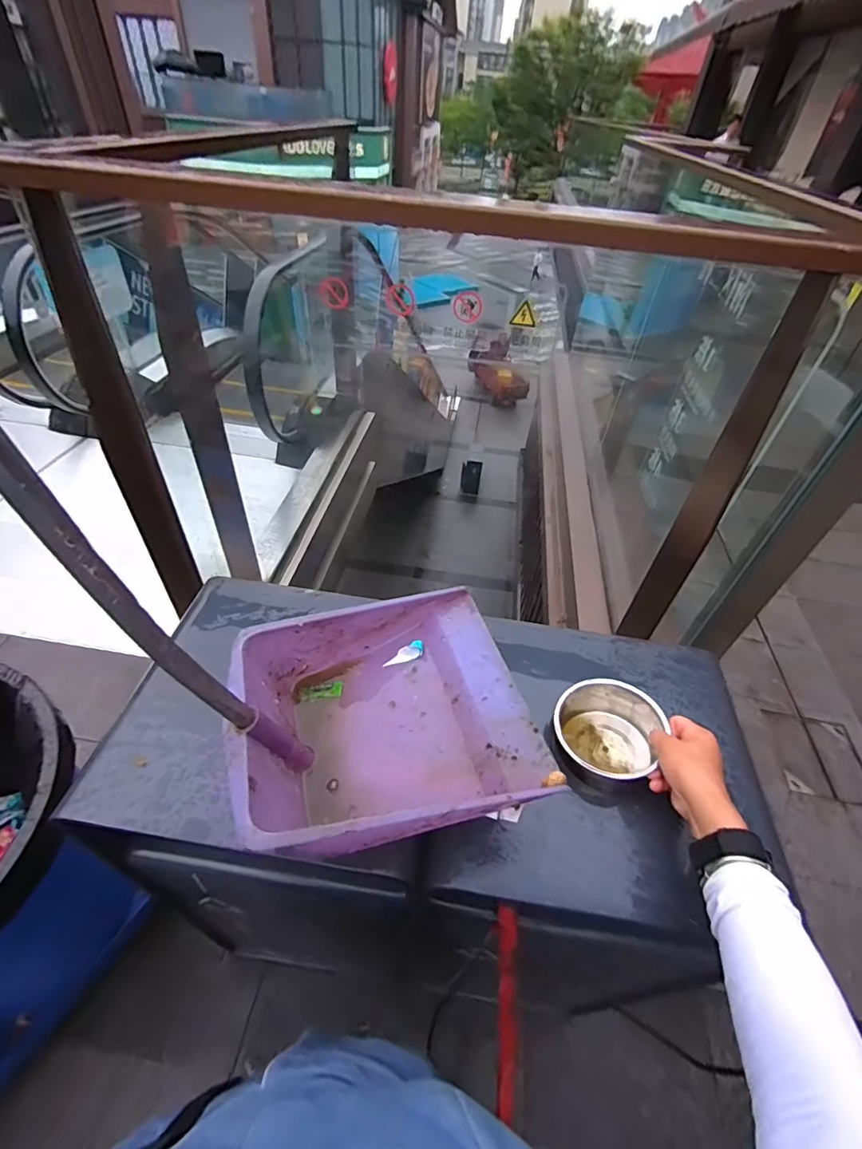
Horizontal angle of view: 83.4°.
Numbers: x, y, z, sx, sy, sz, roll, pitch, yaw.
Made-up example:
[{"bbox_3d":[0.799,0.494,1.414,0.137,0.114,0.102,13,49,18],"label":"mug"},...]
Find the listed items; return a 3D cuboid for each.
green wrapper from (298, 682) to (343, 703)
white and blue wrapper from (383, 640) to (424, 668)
[{"bbox_3d":[-0.126,0.135,0.557,0.048,0.009,0.017,-6,46,-13],"label":"green wrapper"},{"bbox_3d":[-0.032,0.095,0.570,0.053,0.007,0.018,-29,47,11],"label":"white and blue wrapper"}]

